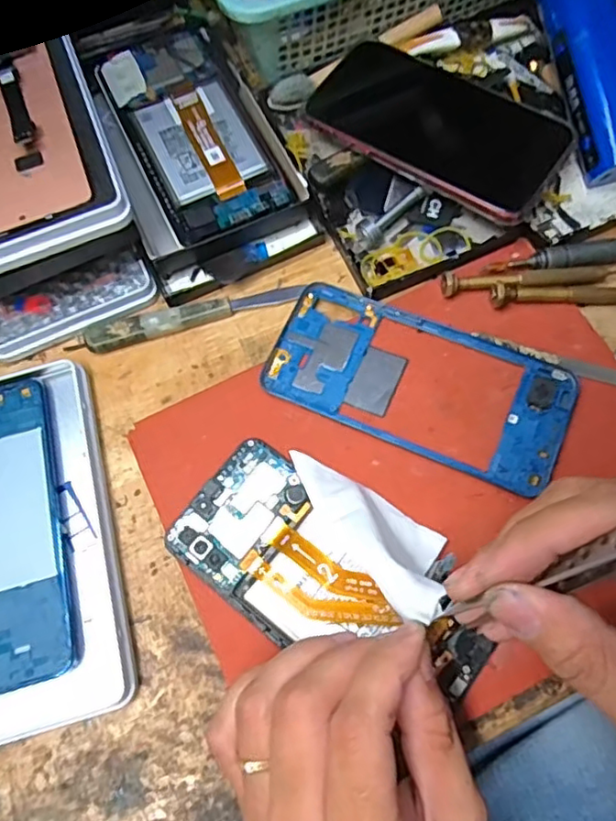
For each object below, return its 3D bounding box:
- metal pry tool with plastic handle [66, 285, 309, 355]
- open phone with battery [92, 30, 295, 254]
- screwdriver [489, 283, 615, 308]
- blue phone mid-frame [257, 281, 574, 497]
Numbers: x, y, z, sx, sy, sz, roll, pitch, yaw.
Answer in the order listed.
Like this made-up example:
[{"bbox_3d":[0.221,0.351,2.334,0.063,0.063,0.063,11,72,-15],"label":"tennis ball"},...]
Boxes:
[{"bbox_3d":[-0.065,-0.055,0.352,0.127,0.010,0.016,-15,73,-4],"label":"metal pry tool with plastic handle"},{"bbox_3d":[-0.073,-0.174,0.379,0.073,0.007,0.153,-25,72,-8],"label":"open phone with battery"},{"bbox_3d":[0.156,-0.065,0.337,0.107,0.011,0.010,-1,72,0],"label":"screwdriver"},{"bbox_3d":[0.058,-0.016,0.327,0.158,0.014,0.072,24,74,8],"label":"blue phone mid-frame"}]

